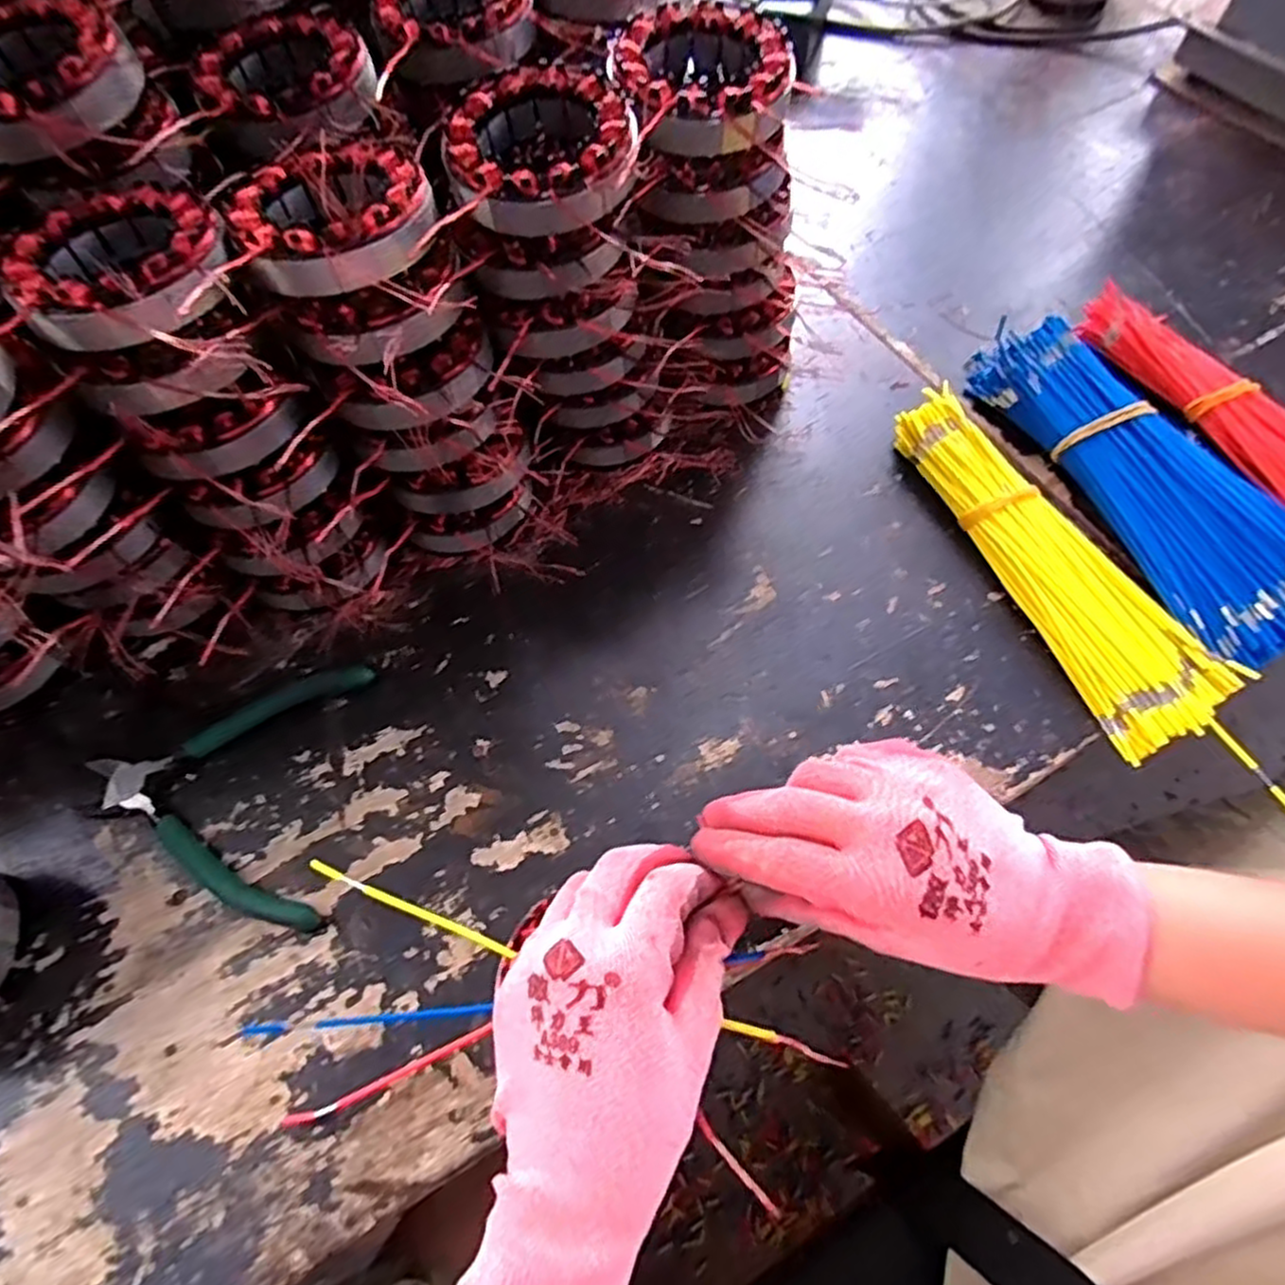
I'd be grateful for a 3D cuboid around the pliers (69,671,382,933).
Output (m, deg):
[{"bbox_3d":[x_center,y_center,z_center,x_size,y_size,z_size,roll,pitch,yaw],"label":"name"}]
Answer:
[{"bbox_3d":[-0.218,0.071,0.375,0.135,0.010,0.134,2,62,2],"label":"pliers"}]

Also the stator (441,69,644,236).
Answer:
[{"bbox_3d":[-0.046,-0.225,0.338,0.085,0.029,0.093,-13,63,-7],"label":"stator"}]

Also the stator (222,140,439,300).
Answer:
[{"bbox_3d":[-0.134,-0.188,0.321,0.082,0.024,0.086,-25,65,-12],"label":"stator"}]

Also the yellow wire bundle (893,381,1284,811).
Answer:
[{"bbox_3d":[0.242,-0.038,0.416,0.071,0.028,0.268,-20,64,-10],"label":"yellow wire bundle"}]

